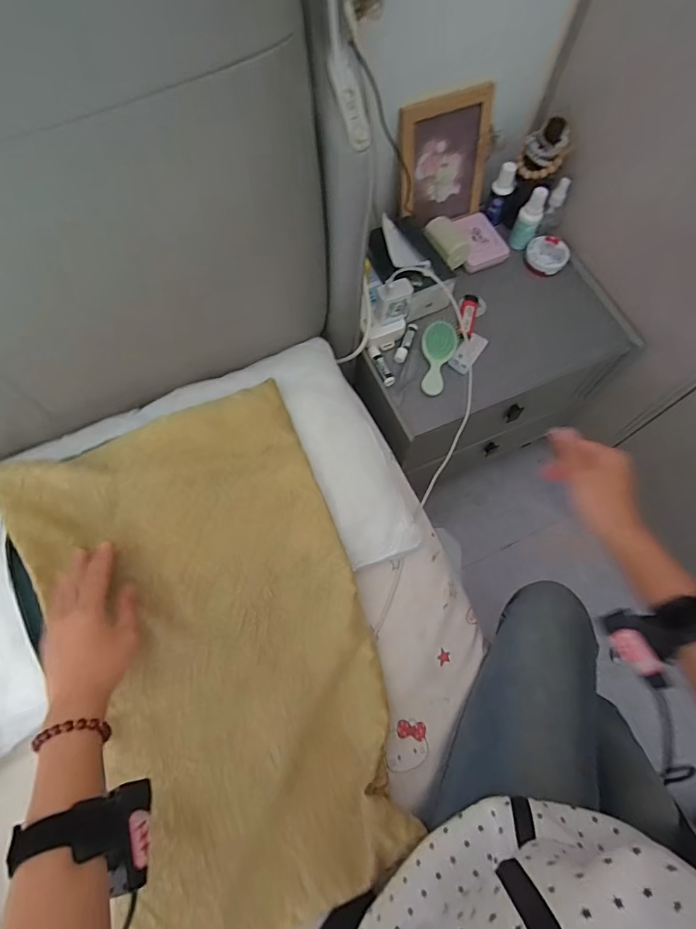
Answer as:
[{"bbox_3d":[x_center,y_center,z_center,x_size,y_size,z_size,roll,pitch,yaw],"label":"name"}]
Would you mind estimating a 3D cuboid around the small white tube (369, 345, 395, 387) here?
[{"bbox_3d":[0.053,-0.154,0.726,0.020,0.016,0.068,-22,71,-10],"label":"small white tube"}]

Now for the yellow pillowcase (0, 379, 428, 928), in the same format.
[{"bbox_3d":[-0.129,0.200,0.481,0.302,0.138,0.490,-19,71,-9],"label":"yellow pillowcase"}]

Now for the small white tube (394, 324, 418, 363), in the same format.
[{"bbox_3d":[0.093,-0.194,0.746,0.018,0.013,0.069,20,70,6],"label":"small white tube"}]

